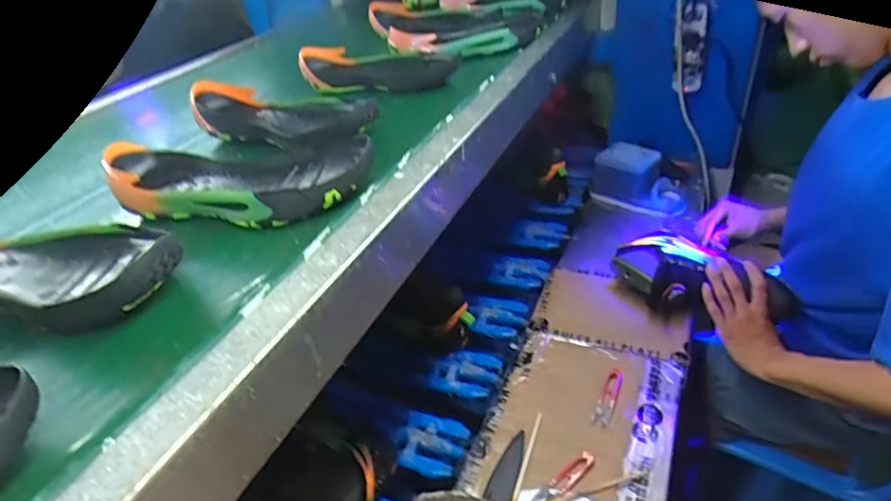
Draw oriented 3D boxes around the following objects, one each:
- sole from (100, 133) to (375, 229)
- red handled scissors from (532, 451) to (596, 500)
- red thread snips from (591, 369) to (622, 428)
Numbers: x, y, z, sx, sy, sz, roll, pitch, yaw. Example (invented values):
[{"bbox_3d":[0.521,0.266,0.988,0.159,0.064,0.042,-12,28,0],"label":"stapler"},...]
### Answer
[{"bbox_3d":[-0.210,-0.074,0.529,0.270,0.040,0.112,3,35,7],"label":"sole"},{"bbox_3d":[0.141,0.277,0.634,0.103,0.005,0.023,-27,42,-26],"label":"red handled scissors"},{"bbox_3d":[0.225,0.199,0.729,0.024,0.011,0.094,14,41,24],"label":"red thread snips"}]

